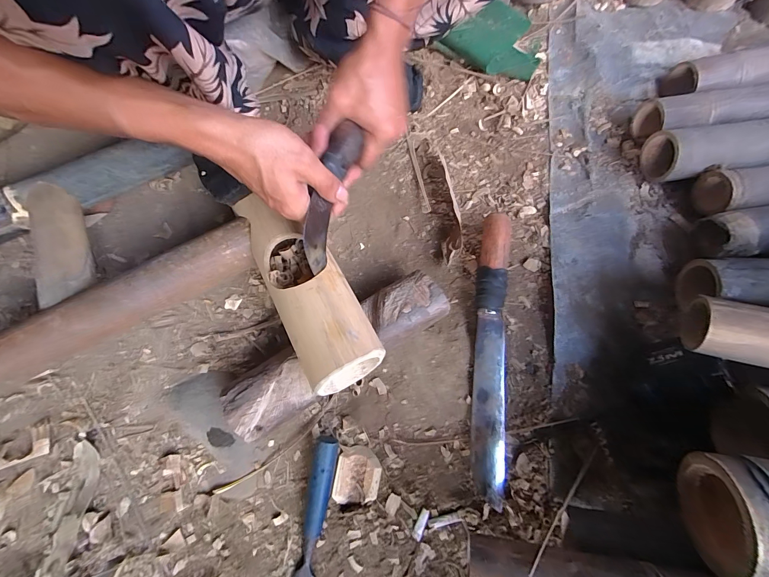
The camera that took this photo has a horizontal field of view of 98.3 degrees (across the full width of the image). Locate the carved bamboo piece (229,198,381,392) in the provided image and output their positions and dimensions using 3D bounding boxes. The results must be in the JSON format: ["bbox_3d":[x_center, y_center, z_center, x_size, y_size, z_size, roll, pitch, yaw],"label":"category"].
[{"bbox_3d":[-0.086,-0.004,0.366,0.080,0.073,0.226,-32,67,-9],"label":"carved bamboo piece"}]

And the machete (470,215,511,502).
[{"bbox_3d":[0.131,0.065,0.408,0.041,0.028,0.345,5,72,4],"label":"machete"}]

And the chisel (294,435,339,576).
[{"bbox_3d":[-0.082,0.276,0.353,0.025,0.031,0.217,9,72,5],"label":"chisel"}]

